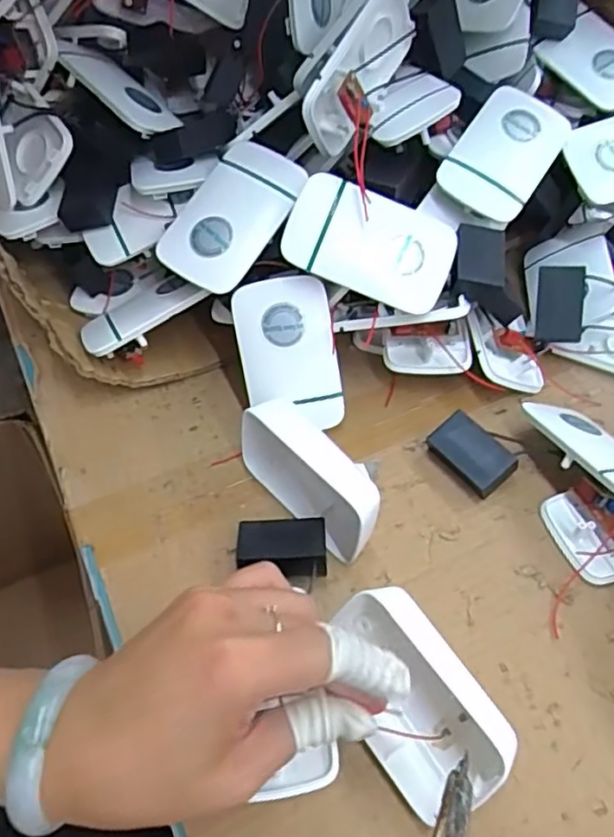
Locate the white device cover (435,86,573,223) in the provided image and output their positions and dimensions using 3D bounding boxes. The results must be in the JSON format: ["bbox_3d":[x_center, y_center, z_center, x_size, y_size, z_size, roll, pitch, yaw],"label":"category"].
[{"bbox_3d":[0.128,-0.173,0.424,0.058,0.015,0.092,30,78,3],"label":"white device cover"}]

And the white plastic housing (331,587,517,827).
[{"bbox_3d":[0.048,0.127,0.295,0.047,0.052,0.092,-28,58,-20],"label":"white plastic housing"}]

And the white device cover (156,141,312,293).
[{"bbox_3d":[-0.045,-0.123,0.394,0.059,0.011,0.096,33,79,14],"label":"white device cover"}]

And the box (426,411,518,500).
[{"bbox_3d":[0.100,0.023,0.398,0.029,0.023,0.047,-29,58,-21],"label":"box"}]

